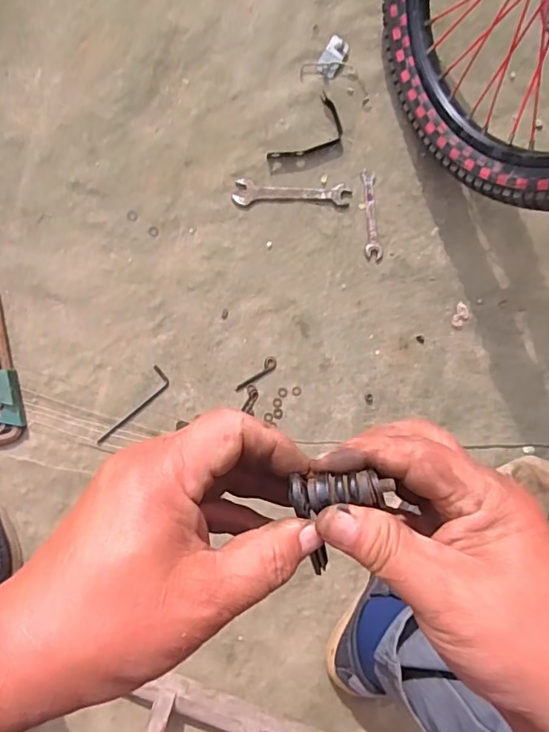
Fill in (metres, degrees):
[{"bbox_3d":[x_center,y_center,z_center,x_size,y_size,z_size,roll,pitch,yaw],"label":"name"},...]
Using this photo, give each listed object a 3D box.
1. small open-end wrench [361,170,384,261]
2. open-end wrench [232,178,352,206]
[{"bbox_3d":[0.127,-0.198,0.707,0.023,0.004,0.115,-5,88,-8],"label":"small open-end wrench"},{"bbox_3d":[0.023,-0.222,0.693,0.151,0.004,0.031,-2,88,-8],"label":"open-end wrench"}]

